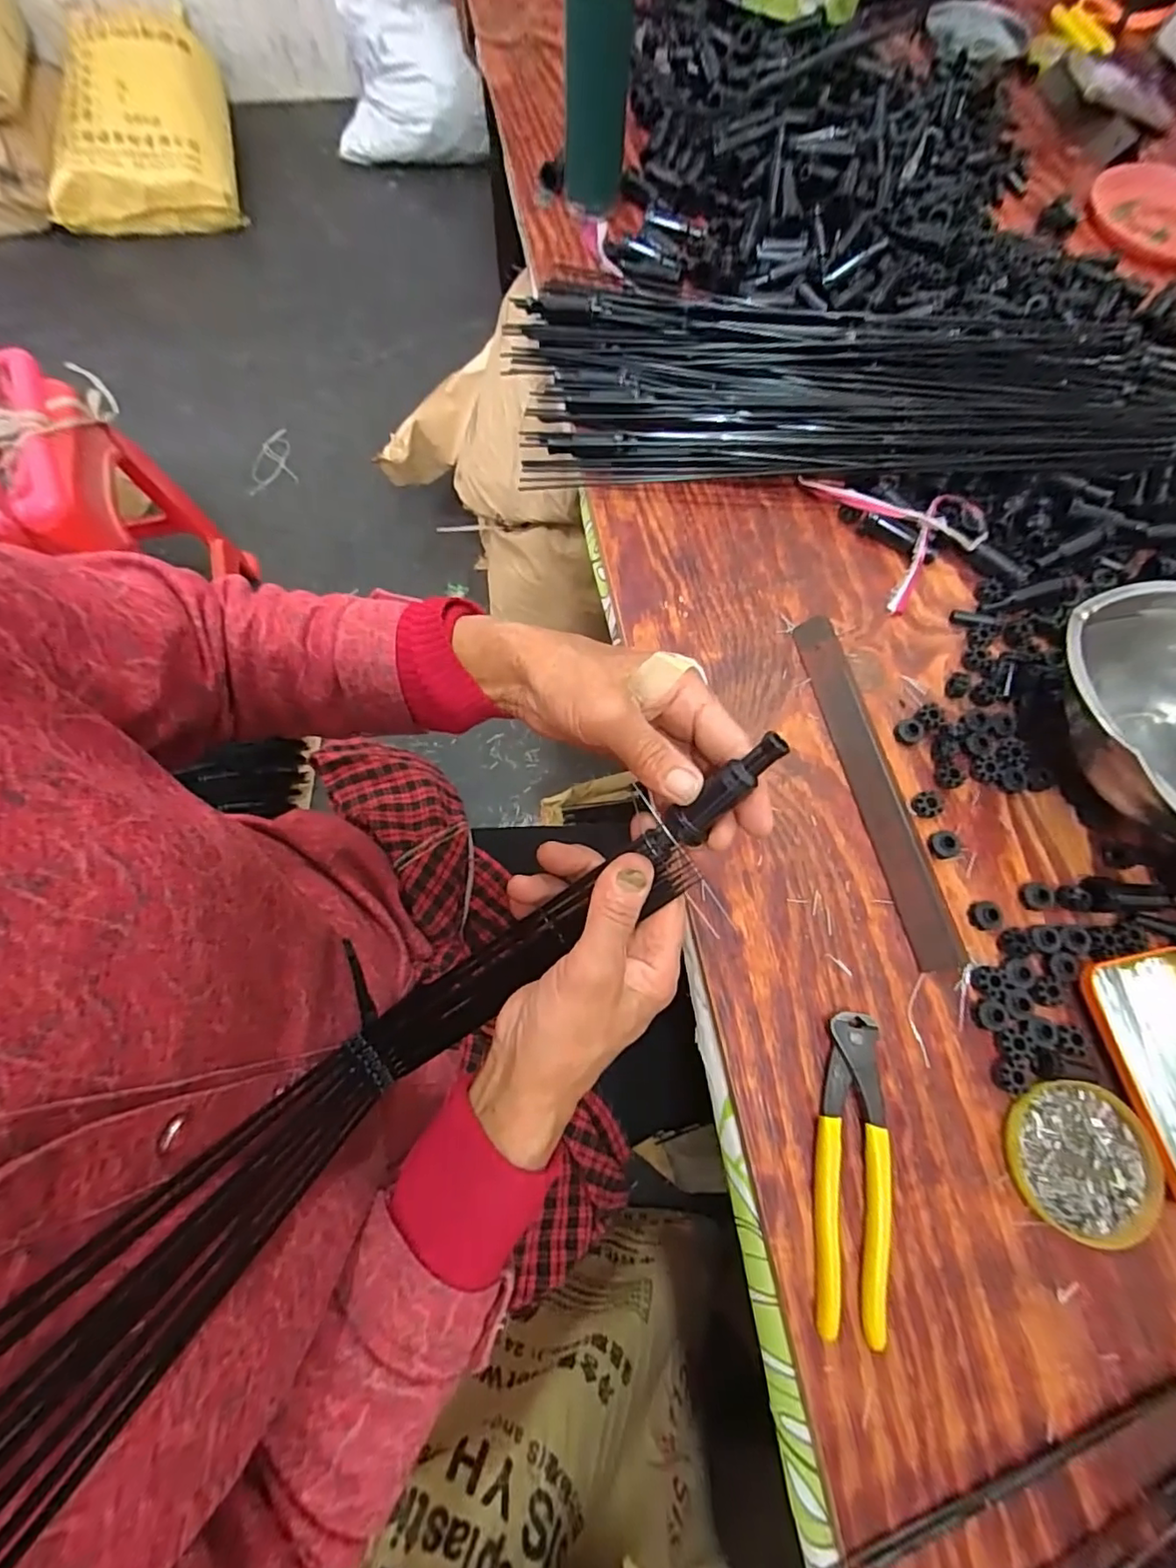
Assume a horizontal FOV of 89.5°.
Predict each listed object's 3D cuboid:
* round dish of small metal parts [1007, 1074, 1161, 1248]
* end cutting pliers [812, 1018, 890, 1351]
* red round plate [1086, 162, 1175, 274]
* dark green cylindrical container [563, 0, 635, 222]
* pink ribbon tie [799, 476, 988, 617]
[{"bbox_3d":[0.294,0.221,0.350,0.086,0.009,0.082,0,71,-1],"label":"round dish of small metal parts"},{"bbox_3d":[0.153,0.220,0.344,0.038,0.015,0.162,10,71,3],"label":"end cutting pliers"},{"bbox_3d":[0.652,-0.648,0.682,0.172,0.024,0.163,1,71,-2],"label":"red round plate"},{"bbox_3d":[0.008,-0.640,0.534,0.059,0.182,0.056,1,71,-2],"label":"dark green cylindrical container"},{"bbox_3d":[0.263,-0.222,0.490,0.109,0.028,0.139,-24,73,-9],"label":"pink ribbon tie"}]

